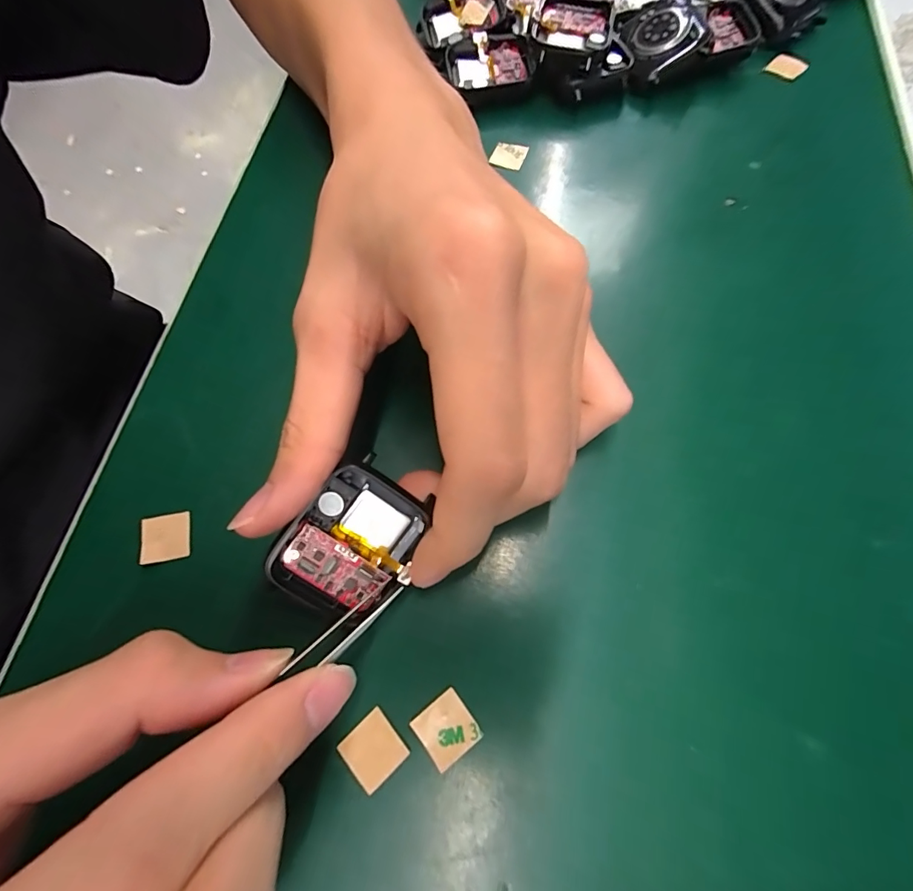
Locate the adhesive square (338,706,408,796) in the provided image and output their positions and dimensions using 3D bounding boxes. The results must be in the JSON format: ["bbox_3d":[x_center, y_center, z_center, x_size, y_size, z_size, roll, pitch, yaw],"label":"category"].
[{"bbox_3d":[-0.024,0.086,0.122,0.015,0.004,0.015,-42,72,-10],"label":"adhesive square"}]

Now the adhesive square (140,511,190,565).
[{"bbox_3d":[-0.098,0.031,0.146,0.014,0.004,0.015,-14,70,-2],"label":"adhesive square"}]

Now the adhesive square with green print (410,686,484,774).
[{"bbox_3d":[-0.003,0.080,0.121,0.015,0.004,0.015,-36,73,-10],"label":"adhesive square with green print"}]

